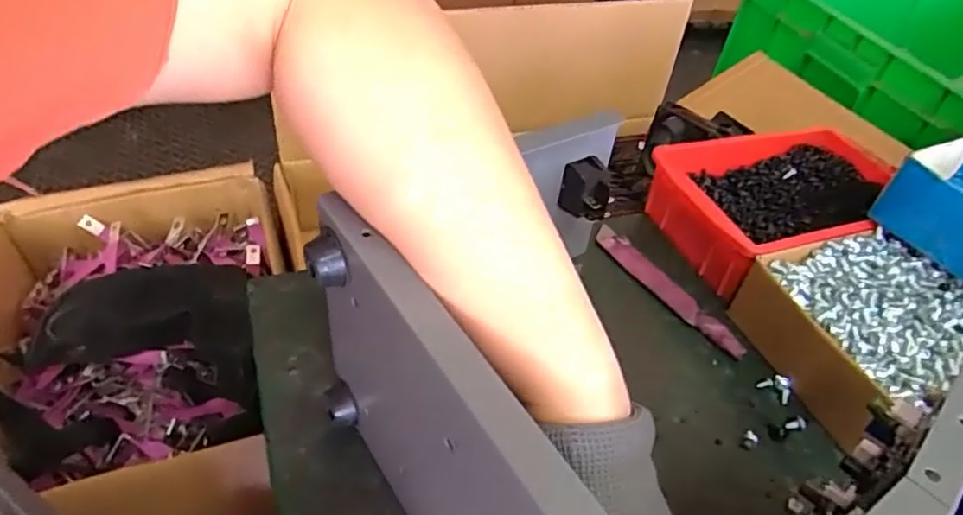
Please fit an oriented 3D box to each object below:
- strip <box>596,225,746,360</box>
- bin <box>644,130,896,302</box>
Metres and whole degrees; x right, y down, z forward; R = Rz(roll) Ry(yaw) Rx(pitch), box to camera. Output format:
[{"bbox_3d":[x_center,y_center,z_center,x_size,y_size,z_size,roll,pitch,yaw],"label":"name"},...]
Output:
[{"bbox_3d":[0.135,0.023,0.456,0.019,0.006,0.138,-32,56,-16],"label":"strip"},{"bbox_3d":[0.244,-0.040,0.504,0.190,0.059,0.127,-11,45,-19],"label":"bin"}]

